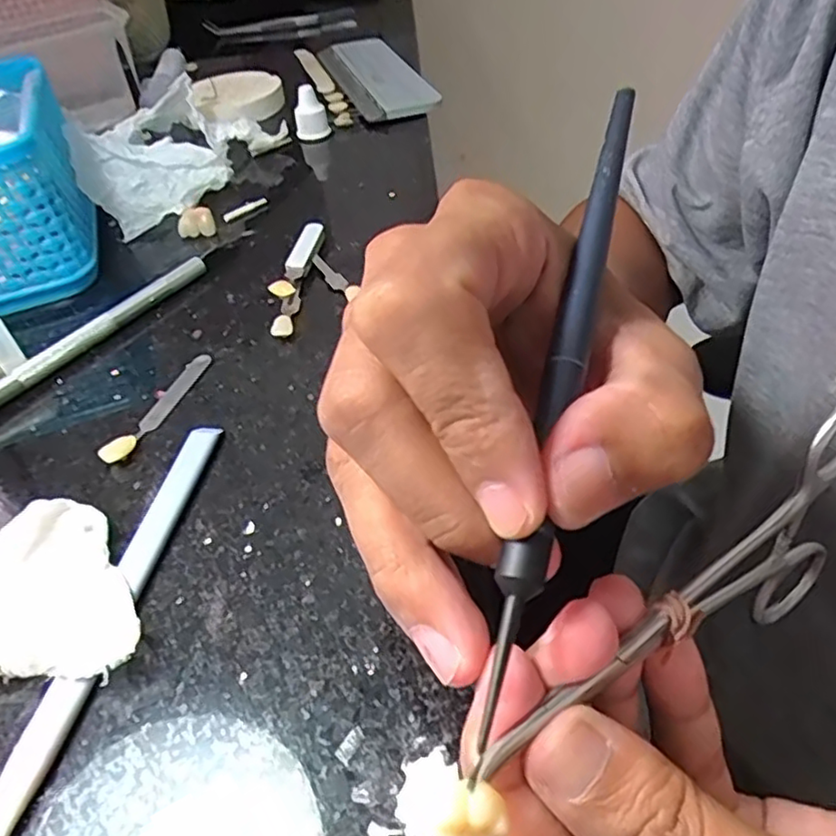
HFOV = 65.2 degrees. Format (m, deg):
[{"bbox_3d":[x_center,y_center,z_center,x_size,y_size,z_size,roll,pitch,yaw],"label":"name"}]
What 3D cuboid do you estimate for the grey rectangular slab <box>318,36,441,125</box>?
[{"bbox_3d":[-0.031,-0.231,0.440,0.053,0.012,0.155,-15,45,-8],"label":"grey rectangular slab"}]

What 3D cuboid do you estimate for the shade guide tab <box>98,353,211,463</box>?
[{"bbox_3d":[-0.089,-0.005,0.226,0.008,0.006,0.055,9,47,16],"label":"shade guide tab"}]

